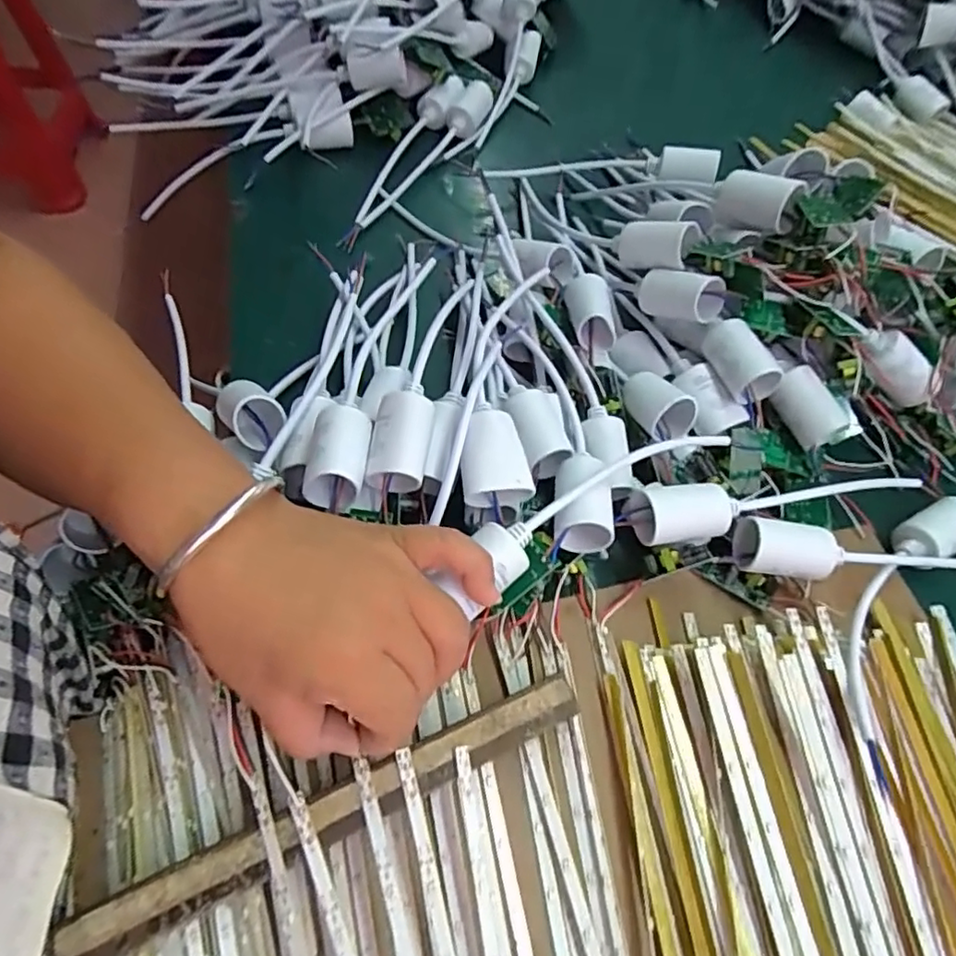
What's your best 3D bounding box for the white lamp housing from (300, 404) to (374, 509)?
[{"bbox_3d":[-0.064,-0.011,0.296,0.027,0.026,0.044,7,59,-1],"label":"white lamp housing"}]

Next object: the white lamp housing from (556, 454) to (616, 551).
[{"bbox_3d":[0.052,0.013,0.314,0.027,0.031,0.042,-8,40,13],"label":"white lamp housing"}]

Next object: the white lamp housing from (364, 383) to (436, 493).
[{"bbox_3d":[-0.036,-0.017,0.300,0.027,0.028,0.045,9,59,0],"label":"white lamp housing"}]

